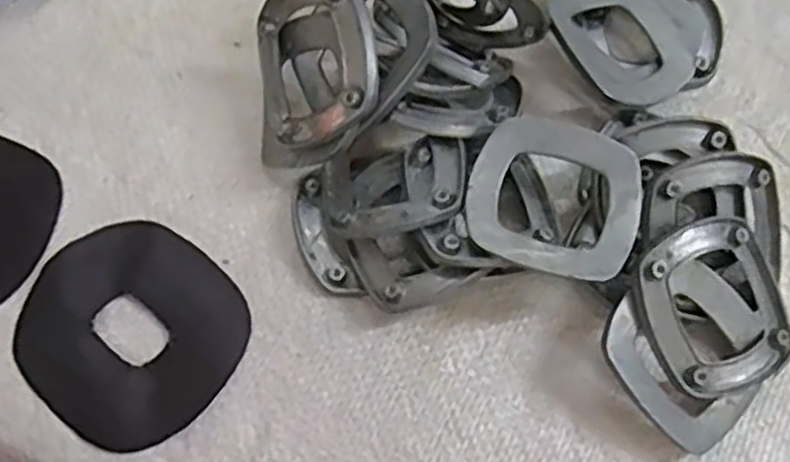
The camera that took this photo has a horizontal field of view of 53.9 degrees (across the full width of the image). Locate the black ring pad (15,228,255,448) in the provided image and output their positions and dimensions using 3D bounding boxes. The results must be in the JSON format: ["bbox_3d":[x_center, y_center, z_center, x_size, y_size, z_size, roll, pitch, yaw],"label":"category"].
[{"bbox_3d":[-0.099,0.037,0.291,0.080,0.005,0.075,37,72,12],"label":"black ring pad"}]

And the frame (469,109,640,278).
[{"bbox_3d":[0.058,-0.013,0.281,0.060,0.007,0.056,18,69,6],"label":"frame"}]

